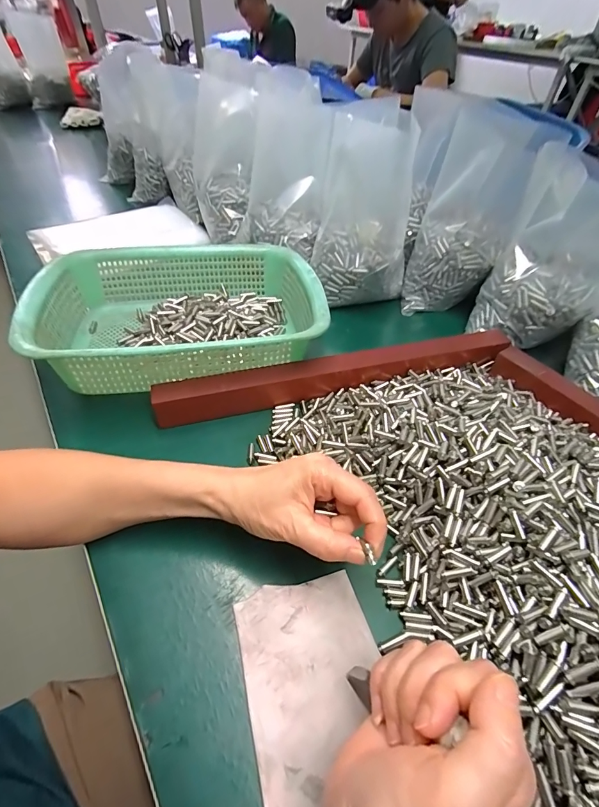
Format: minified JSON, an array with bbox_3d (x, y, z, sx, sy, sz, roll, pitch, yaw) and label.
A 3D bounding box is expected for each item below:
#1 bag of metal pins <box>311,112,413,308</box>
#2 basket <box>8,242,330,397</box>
[{"bbox_3d":[0.087,-0.245,0.501,0.127,0.196,0.121,6,48,4],"label":"bag of metal pins"},{"bbox_3d":[-0.126,-0.111,0.438,0.286,0.114,0.221,-14,52,-6],"label":"basket"}]

